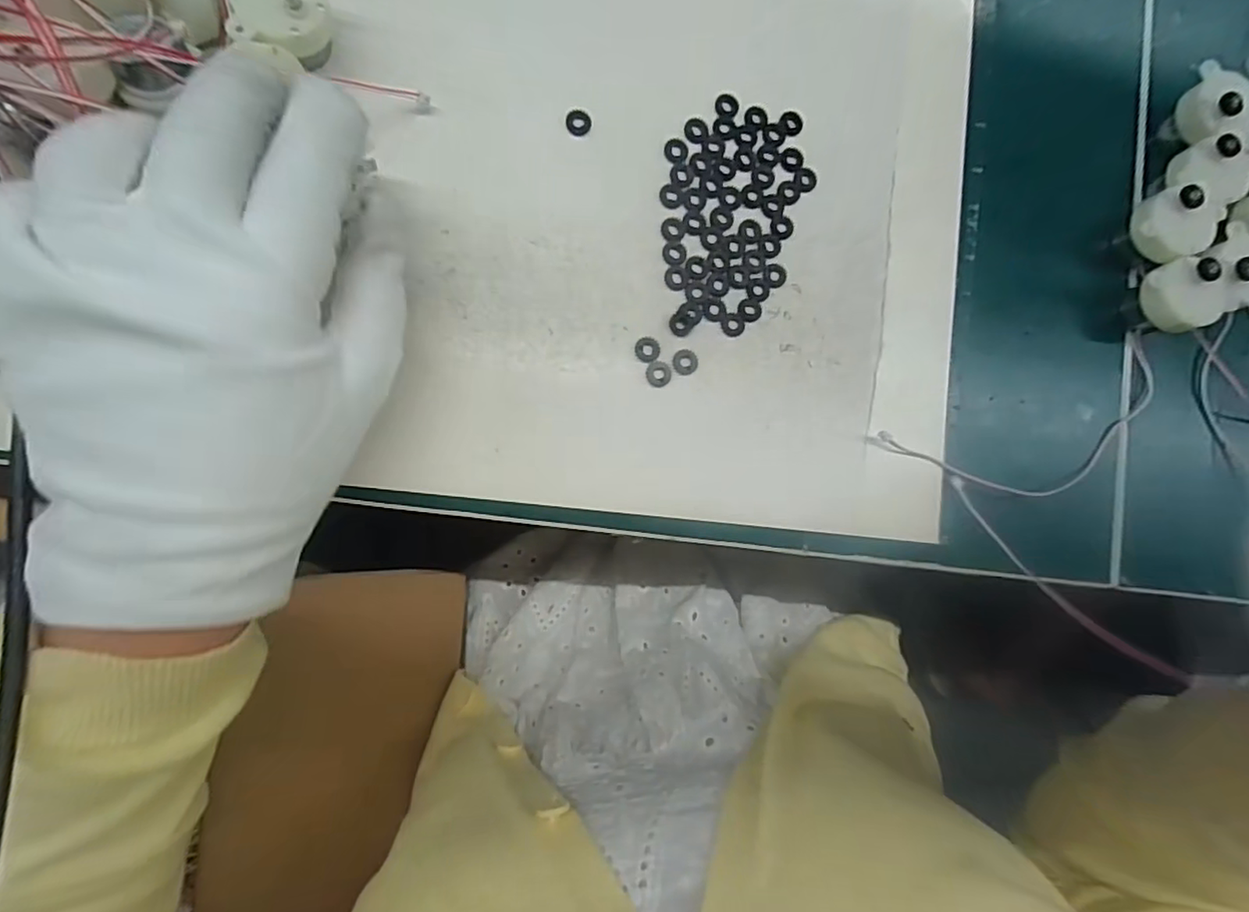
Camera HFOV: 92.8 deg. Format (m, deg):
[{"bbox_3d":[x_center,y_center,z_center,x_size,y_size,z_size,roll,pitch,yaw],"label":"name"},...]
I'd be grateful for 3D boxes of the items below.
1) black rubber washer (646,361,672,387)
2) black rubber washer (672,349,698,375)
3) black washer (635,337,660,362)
[{"bbox_3d":[0.015,-0.035,0.248,0.011,0.004,0.011,0,88,-9],"label":"black rubber washer"},{"bbox_3d":[0.026,-0.040,0.250,0.011,0.004,0.011,0,88,-9],"label":"black rubber washer"},{"bbox_3d":[0.010,-0.045,0.248,0.011,0.004,0.010,0,88,-9],"label":"black washer"}]

